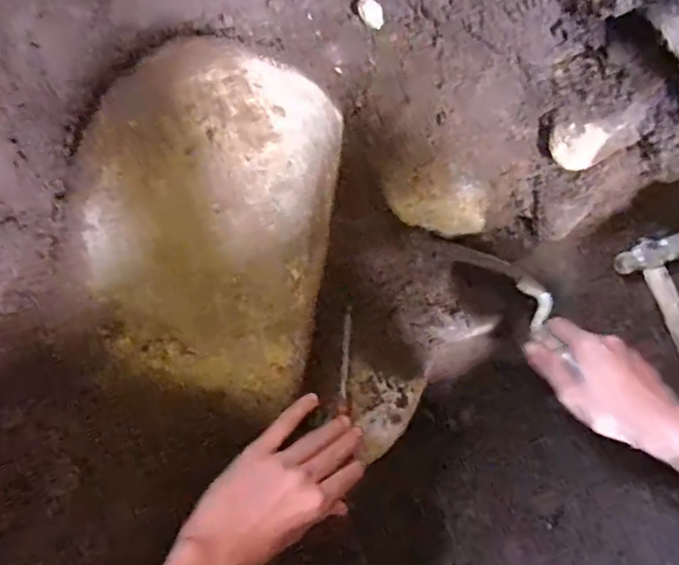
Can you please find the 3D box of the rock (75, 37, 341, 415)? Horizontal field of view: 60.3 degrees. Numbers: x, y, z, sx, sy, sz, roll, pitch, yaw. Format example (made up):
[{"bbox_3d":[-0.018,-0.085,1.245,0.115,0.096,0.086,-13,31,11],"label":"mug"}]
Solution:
[{"bbox_3d":[-0.114,-0.049,0.505,0.187,0.190,0.261,11,66,9],"label":"rock"}]

